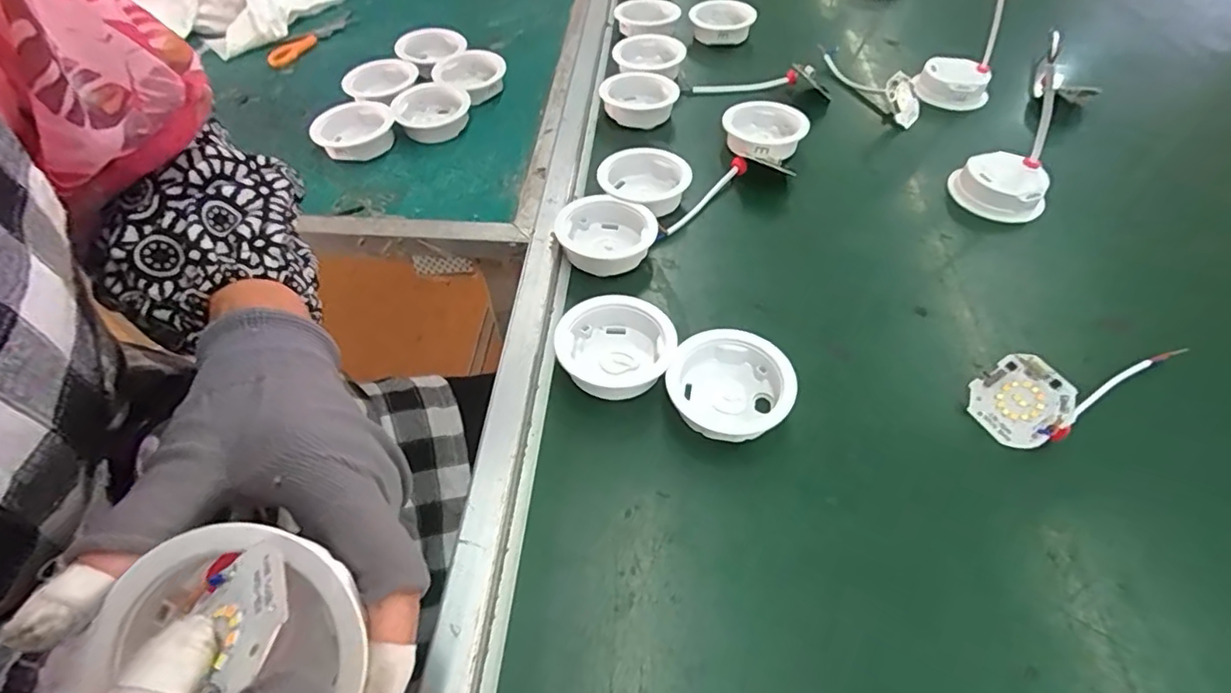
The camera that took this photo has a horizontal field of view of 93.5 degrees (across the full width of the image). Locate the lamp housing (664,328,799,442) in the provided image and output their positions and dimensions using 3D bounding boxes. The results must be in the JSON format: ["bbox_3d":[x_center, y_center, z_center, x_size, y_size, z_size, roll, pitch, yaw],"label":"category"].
[{"bbox_3d":[0.067,0.024,0.343,0.069,0.023,0.067,0,50,0],"label":"lamp housing"}]

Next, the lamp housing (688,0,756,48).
[{"bbox_3d":[0.119,-0.362,0.650,0.069,0.028,0.065,11,51,9],"label":"lamp housing"}]

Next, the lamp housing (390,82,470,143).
[{"bbox_3d":[-0.173,-0.226,0.553,0.065,0.022,0.067,1,50,1],"label":"lamp housing"}]

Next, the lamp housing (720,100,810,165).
[{"bbox_3d":[0.129,-0.191,0.518,0.075,0.023,0.072,0,50,0],"label":"lamp housing"}]

